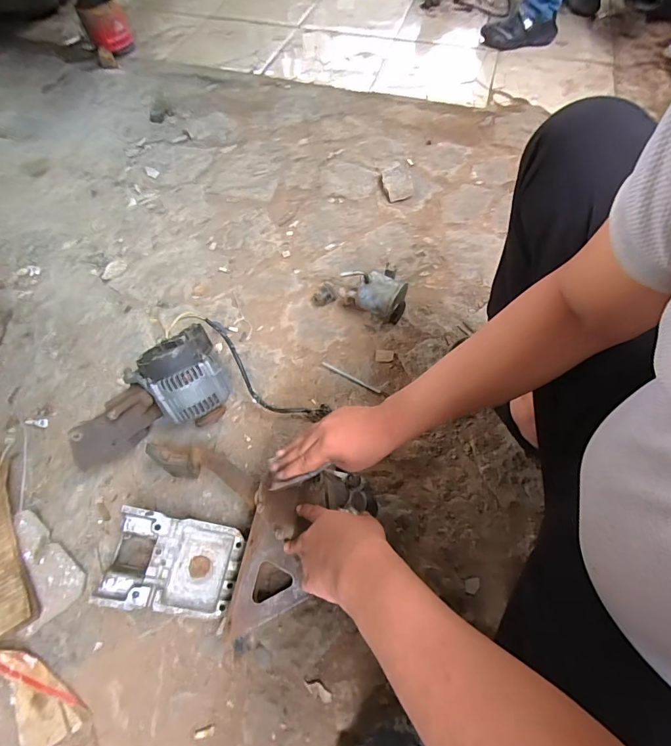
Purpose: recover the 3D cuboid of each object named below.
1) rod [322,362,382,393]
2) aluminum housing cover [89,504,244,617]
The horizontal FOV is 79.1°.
[{"bbox_3d":[0.033,0.009,0.882,0.142,0.011,0.011,28,64,14],"label":"rod"},{"bbox_3d":[-0.266,0.314,0.669,0.206,0.084,0.140,8,61,3],"label":"aluminum housing cover"}]

